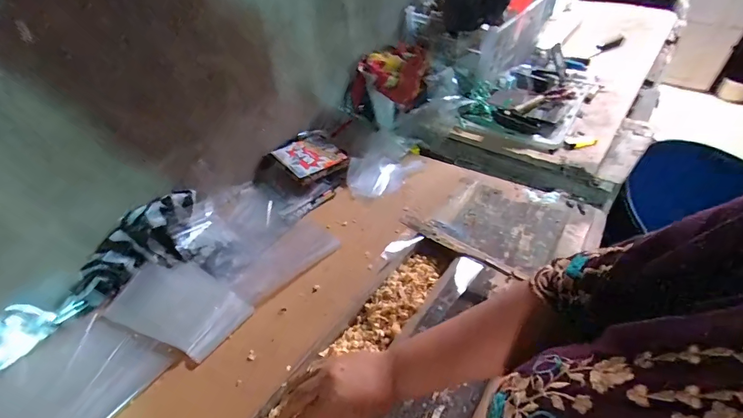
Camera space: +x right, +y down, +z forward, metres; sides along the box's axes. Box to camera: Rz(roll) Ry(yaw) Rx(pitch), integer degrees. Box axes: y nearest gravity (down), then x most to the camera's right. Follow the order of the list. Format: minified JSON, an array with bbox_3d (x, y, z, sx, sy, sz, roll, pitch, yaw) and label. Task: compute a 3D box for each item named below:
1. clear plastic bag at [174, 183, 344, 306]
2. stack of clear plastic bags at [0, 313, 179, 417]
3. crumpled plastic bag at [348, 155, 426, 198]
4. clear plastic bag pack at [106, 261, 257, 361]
[{"bbox_3d":[-0.240,0.055,0.749,0.289,0.042,0.216,28,52,28],"label":"clear plastic bag"},{"bbox_3d":[-0.472,0.280,0.523,0.216,0.029,0.300,23,50,25],"label":"stack of clear plastic bags"},{"bbox_3d":[0.038,-0.086,0.864,0.186,0.029,0.111,-10,45,-7],"label":"crumpled plastic bag"},{"bbox_3d":[-0.330,0.162,0.642,0.245,0.020,0.134,12,47,22],"label":"clear plastic bag pack"}]

